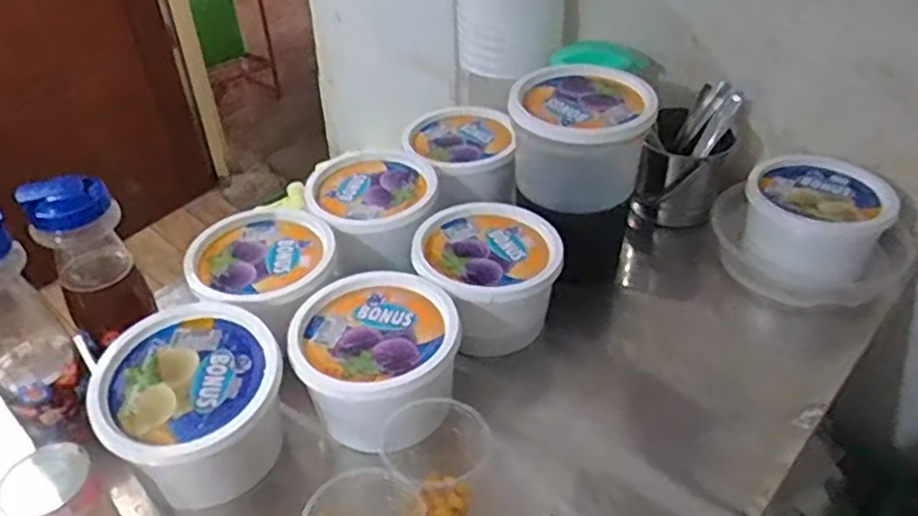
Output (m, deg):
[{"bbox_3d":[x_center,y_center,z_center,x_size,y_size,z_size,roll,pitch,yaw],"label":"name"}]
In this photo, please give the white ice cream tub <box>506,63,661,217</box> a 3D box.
[{"bbox_3d":[0.154,-0.142,0.904,0.160,0.145,0.172,-1,39,1],"label":"white ice cream tub"}]

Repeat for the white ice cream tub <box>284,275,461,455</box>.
[{"bbox_3d":[-0.084,0.115,0.756,0.174,0.110,0.187,-1,39,1],"label":"white ice cream tub"}]

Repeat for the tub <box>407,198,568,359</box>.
[{"bbox_3d":[0.035,0.026,0.868,0.168,0.119,0.177,-6,39,-5],"label":"tub"}]

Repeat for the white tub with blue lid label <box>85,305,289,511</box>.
[{"bbox_3d":[-0.258,0.148,0.704,0.164,0.116,0.159,-1,39,1],"label":"white tub with blue lid label"}]

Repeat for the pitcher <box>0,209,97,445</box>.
[{"bbox_3d":[-0.428,0.071,0.689,0.081,0.239,0.093,-31,47,-32],"label":"pitcher"}]

